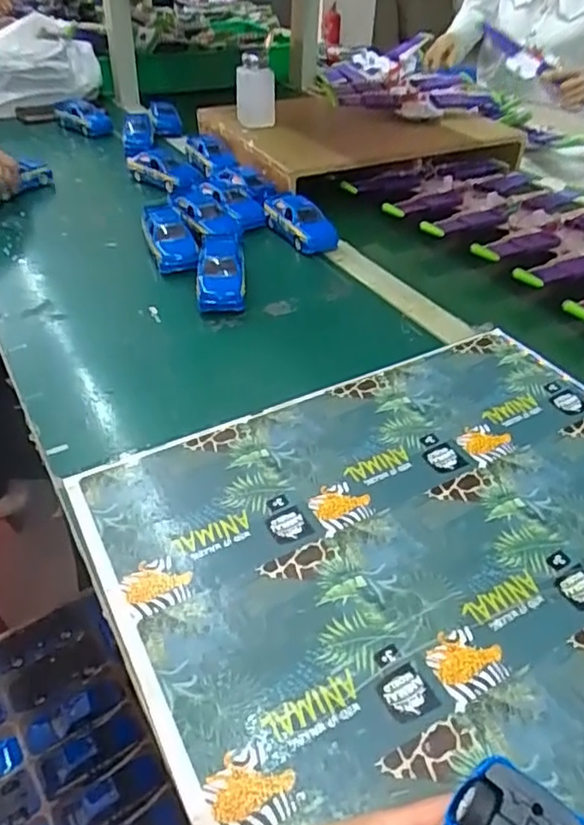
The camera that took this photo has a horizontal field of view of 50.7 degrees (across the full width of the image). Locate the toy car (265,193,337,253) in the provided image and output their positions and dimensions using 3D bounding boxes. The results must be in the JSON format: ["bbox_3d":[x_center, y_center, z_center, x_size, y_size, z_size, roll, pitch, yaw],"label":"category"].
[{"bbox_3d":[0.009,-0.249,0.807,0.064,0.037,0.126,-14,43,-17],"label":"toy car"}]

